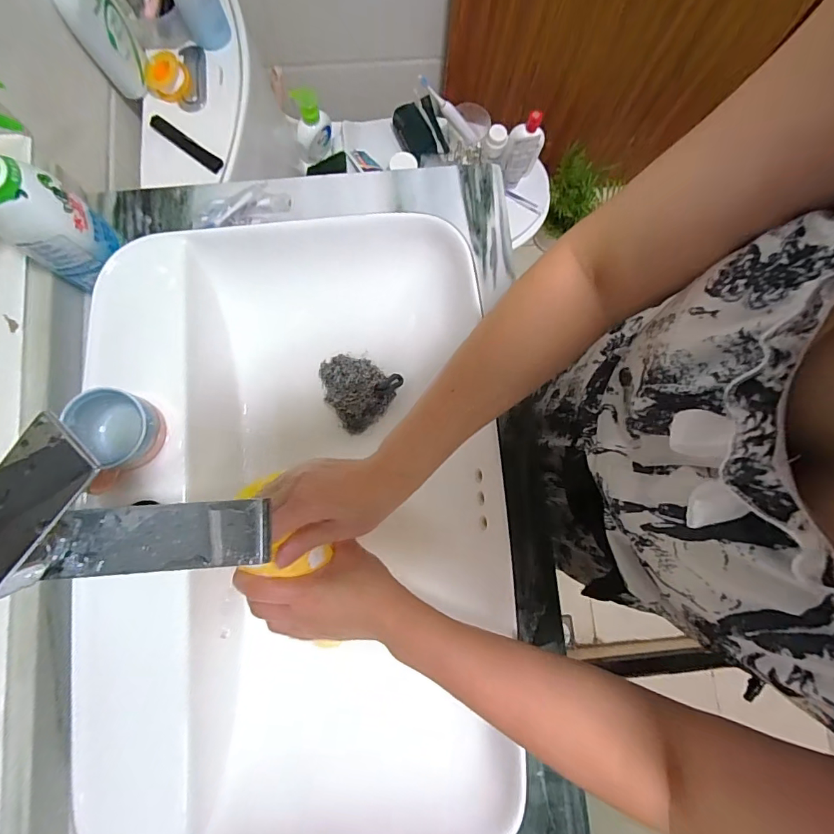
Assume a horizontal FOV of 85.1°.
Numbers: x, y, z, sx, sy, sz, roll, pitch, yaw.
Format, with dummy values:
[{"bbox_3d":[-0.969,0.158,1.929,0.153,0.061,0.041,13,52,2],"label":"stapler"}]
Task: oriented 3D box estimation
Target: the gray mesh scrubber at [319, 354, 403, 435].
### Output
[{"bbox_3d":[-0.075,-0.032,0.518,0.090,0.040,0.077,33,81,6],"label":"gray mesh scrubber"}]

